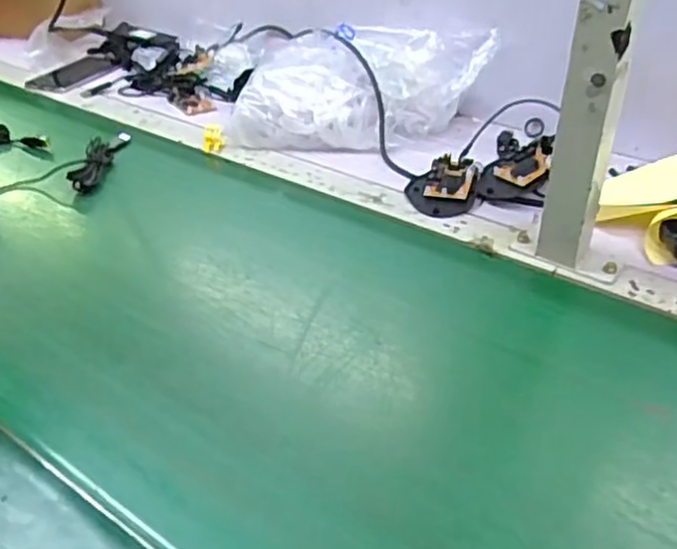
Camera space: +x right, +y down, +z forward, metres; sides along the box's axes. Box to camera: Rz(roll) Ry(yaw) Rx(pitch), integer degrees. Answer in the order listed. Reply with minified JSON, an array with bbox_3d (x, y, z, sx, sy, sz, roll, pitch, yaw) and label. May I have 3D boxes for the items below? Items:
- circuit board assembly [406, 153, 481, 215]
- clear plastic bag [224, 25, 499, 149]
[{"bbox_3d":[0.111,-0.097,0.723,0.070,0.022,0.097,9,37,13],"label":"circuit board assembly"},{"bbox_3d":[0.028,-0.232,0.847,0.322,0.097,0.155,-2,36,-2],"label":"clear plastic bag"}]

